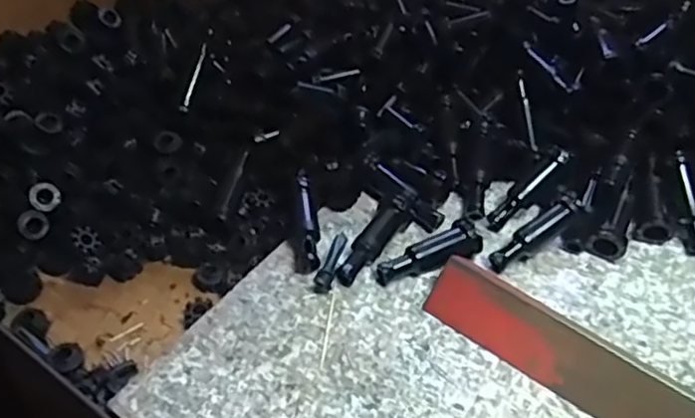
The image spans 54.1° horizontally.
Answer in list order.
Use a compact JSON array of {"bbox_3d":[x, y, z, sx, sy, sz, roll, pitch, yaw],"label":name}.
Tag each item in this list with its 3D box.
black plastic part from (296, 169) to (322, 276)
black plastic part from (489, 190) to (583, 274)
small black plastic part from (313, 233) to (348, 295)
[{"bbox_3d":[-0.024,0.007,0.433,0.015,0.019,0.076,2,47,-4],"label":"black plastic part"},{"bbox_3d":[0.117,0.014,0.427,0.069,0.010,0.014,-38,58,-8],"label":"black plastic part"},{"bbox_3d":[-0.009,0.030,0.416,0.011,0.008,0.052,14,47,8],"label":"small black plastic part"}]

